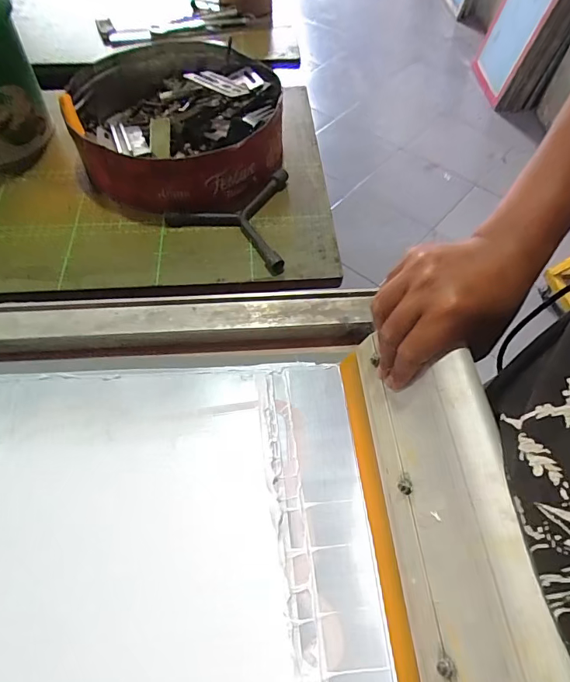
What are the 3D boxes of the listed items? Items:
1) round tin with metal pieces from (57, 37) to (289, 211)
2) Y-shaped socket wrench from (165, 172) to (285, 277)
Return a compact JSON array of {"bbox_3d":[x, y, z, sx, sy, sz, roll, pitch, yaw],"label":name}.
[{"bbox_3d":[-0.135,-0.282,0.563,0.249,0.077,0.262,1,57,-1],"label":"round tin with metal pieces"},{"bbox_3d":[-0.039,-0.157,0.519,0.151,0.015,0.143,26,60,15],"label":"Y-shaped socket wrench"}]

